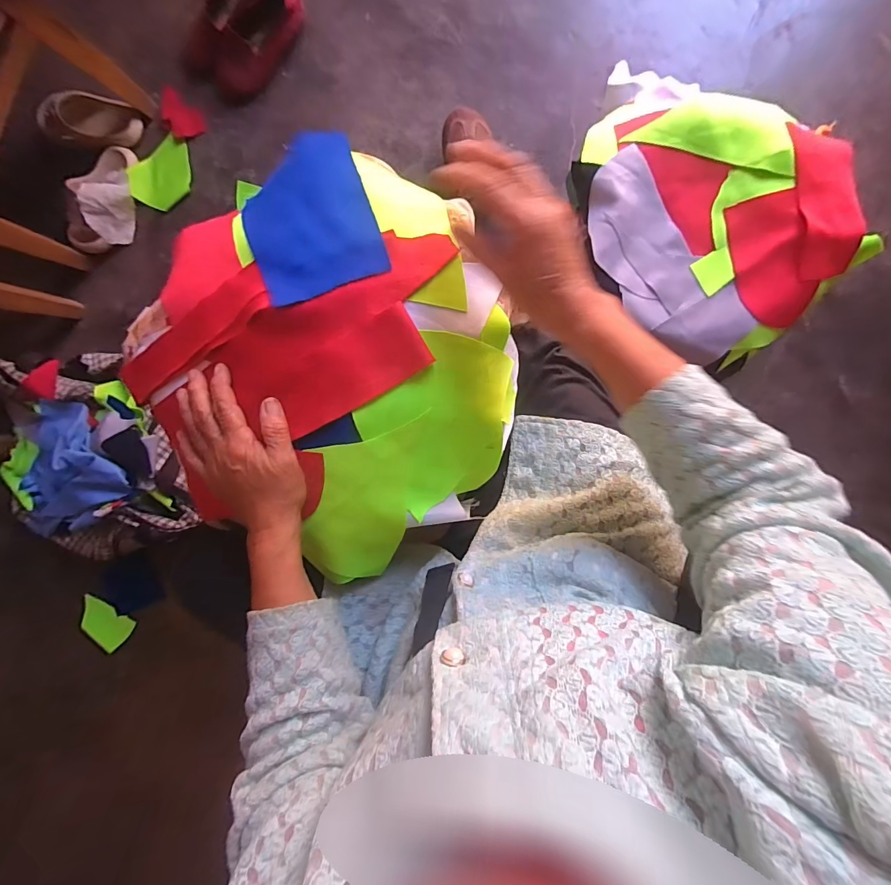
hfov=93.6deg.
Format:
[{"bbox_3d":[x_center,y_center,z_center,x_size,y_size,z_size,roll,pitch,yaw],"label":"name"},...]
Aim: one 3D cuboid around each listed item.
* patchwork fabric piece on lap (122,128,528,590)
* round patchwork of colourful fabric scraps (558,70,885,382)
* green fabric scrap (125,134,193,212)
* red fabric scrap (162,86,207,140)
[{"bbox_3d":[-0.103,-0.064,0.392,0.333,0.080,0.342,1,97,6],"label":"patchwork fabric piece on lap"},{"bbox_3d":[0.307,-0.287,0.518,0.372,0.067,0.283,41,99,0],"label":"round patchwork of colourful fabric scraps"},{"bbox_3d":[-0.597,-0.571,0.892,0.108,0.034,0.151,38,99,1],"label":"green fabric scrap"},{"bbox_3d":[-0.567,-0.693,0.883,0.140,0.017,0.068,41,91,5],"label":"red fabric scrap"}]

